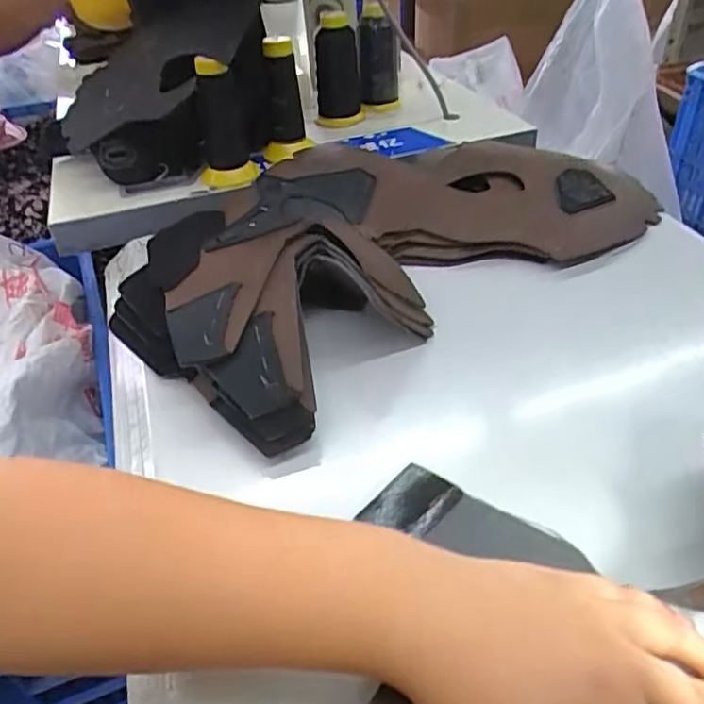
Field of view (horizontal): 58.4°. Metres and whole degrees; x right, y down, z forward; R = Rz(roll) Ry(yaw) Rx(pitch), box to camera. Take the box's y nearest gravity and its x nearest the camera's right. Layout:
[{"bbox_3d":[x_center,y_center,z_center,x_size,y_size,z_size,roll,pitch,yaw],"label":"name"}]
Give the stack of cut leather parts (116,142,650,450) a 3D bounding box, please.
[{"bbox_3d":[0.032,-0.115,0.557,0.470,0.057,0.278,-30,46,-27],"label":"stack of cut leather parts"}]

